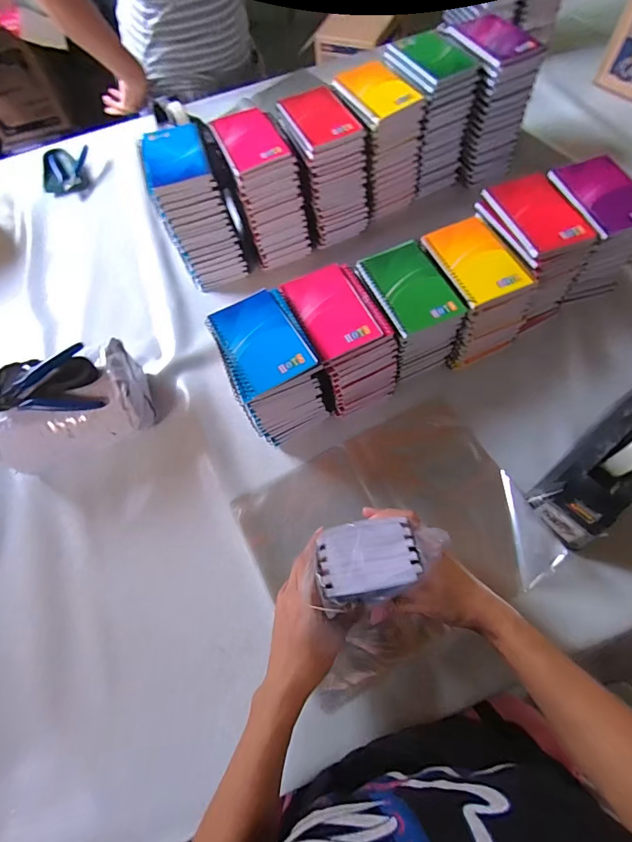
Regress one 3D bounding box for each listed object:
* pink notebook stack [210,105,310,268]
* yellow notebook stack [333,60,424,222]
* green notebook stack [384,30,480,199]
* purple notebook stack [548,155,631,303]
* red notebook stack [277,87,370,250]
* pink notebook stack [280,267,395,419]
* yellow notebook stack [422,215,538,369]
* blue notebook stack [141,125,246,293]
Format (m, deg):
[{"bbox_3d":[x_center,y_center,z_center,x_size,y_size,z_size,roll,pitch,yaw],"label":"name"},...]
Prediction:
[{"bbox_3d":[-0.086,-0.377,0.657,0.098,0.171,0.143,-24,66,-5],"label":"pink notebook stack"},{"bbox_3d":[0.098,-0.480,0.690,0.105,0.178,0.147,-31,67,-8],"label":"yellow notebook stack"},{"bbox_3d":[0.181,-0.520,0.681,0.100,0.165,0.153,-29,67,-8],"label":"green notebook stack"},{"bbox_3d":[0.390,-0.274,0.580,0.110,0.134,0.136,-17,65,-2],"label":"purple notebook stack"},{"bbox_3d":[0.009,-0.406,0.652,0.097,0.164,0.146,-31,67,-9],"label":"red notebook stack"},{"bbox_3d":[0.033,-0.109,0.542,0.095,0.131,0.152,-24,66,-6],"label":"pink notebook stack"},{"bbox_3d":[0.212,-0.177,0.562,0.100,0.133,0.153,-25,66,-6],"label":"yellow notebook stack"},{"bbox_3d":[-0.194,-0.331,0.638,0.092,0.173,0.145,-23,66,-5],"label":"blue notebook stack"}]

